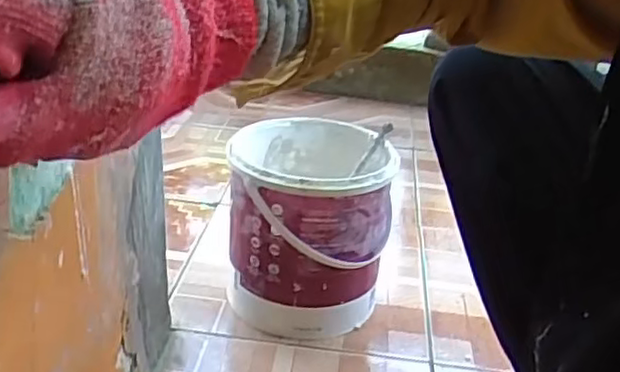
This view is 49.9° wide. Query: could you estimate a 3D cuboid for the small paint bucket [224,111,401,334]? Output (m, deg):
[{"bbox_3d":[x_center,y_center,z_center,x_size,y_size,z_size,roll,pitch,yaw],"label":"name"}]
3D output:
[{"bbox_3d":[-0.001,0.045,0.762,0.165,0.190,0.176,4,26,-2],"label":"small paint bucket"}]

